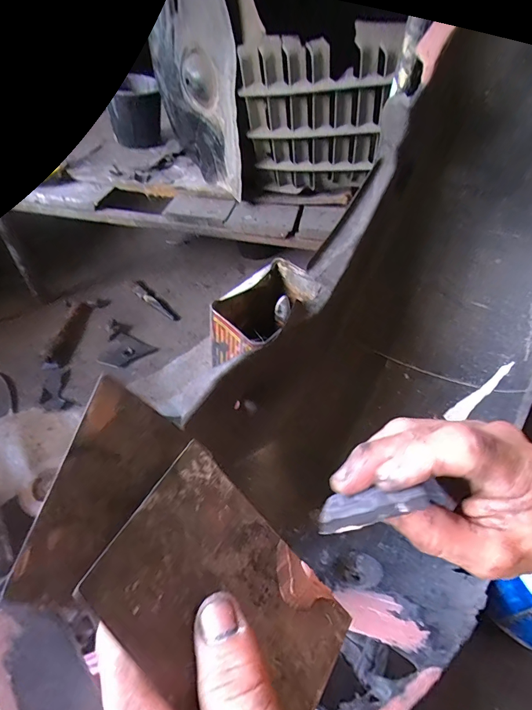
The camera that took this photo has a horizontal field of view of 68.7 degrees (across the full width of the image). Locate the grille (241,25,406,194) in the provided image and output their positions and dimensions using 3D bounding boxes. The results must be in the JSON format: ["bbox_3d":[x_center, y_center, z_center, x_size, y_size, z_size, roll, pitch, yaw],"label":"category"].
[{"bbox_3d":[0.062,-0.334,0.562,0.190,0.207,0.054,9,47,6],"label":"grille"}]

